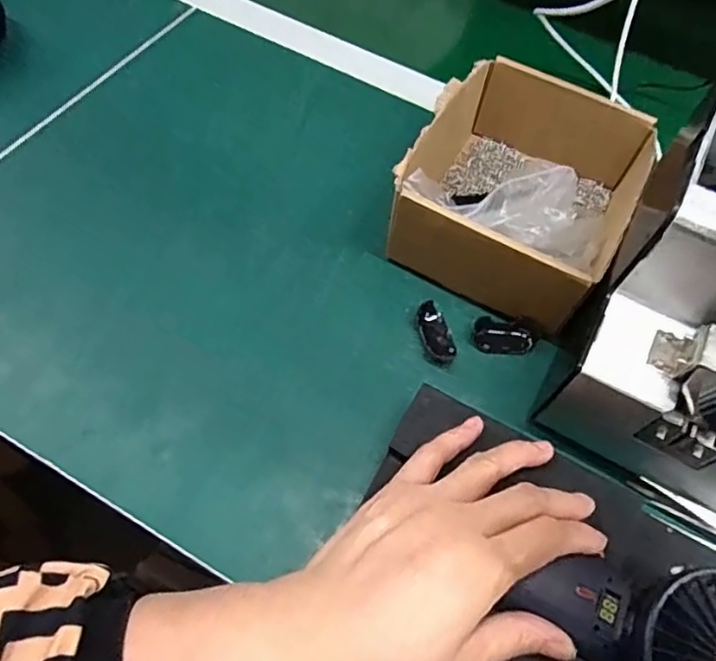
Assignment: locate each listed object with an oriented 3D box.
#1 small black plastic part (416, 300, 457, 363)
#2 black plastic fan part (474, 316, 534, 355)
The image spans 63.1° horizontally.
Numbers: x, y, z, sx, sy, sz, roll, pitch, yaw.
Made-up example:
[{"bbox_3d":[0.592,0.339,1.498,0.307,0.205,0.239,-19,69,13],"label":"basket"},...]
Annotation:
[{"bbox_3d":[0.054,0.001,0.396,0.020,0.016,0.040,-16,59,-15],"label":"small black plastic part"},{"bbox_3d":[0.099,0.005,0.400,0.040,0.012,0.022,11,56,2],"label":"black plastic fan part"}]

